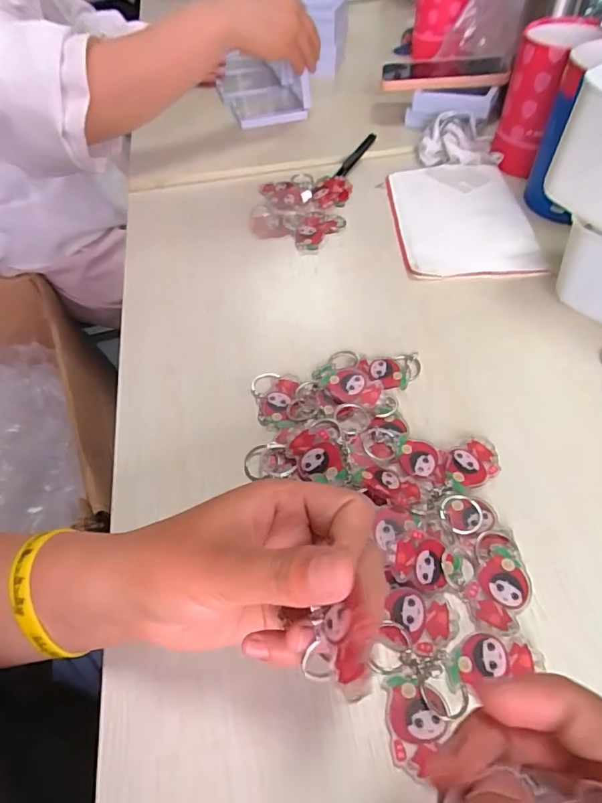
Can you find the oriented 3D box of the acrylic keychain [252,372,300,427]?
[{"bbox_3d":[-0.021,-0.002,0.361,0.034,0.006,0.051,2,53,4],"label":"acrylic keychain"}]

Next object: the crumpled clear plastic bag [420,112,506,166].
[{"bbox_3d":[0.184,-0.304,0.564,0.091,0.031,0.065,3,53,5],"label":"crumpled clear plastic bag"}]

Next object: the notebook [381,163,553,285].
[{"bbox_3d":[0.160,-0.190,0.497,0.128,0.008,0.193,0,52,3],"label":"notebook"}]

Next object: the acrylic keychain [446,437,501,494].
[{"bbox_3d":[0.111,0.040,0.316,0.045,0.006,0.028,-32,58,-20],"label":"acrylic keychain"}]

